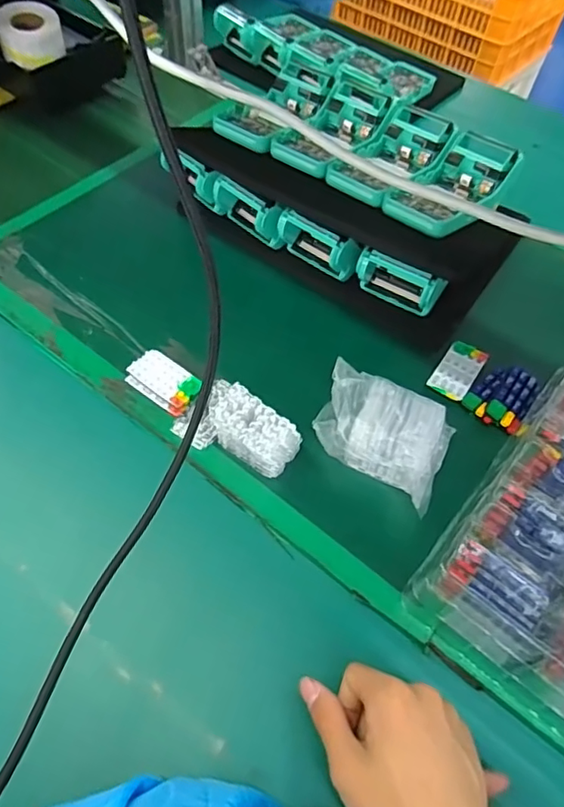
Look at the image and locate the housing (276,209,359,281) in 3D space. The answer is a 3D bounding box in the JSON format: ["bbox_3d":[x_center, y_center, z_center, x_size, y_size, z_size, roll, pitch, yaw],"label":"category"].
[{"bbox_3d":[0.037,-0.160,0.557,0.085,0.063,0.038,32,60,17],"label":"housing"}]

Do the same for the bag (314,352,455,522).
[{"bbox_3d":[0.081,0.032,0.464,0.116,0.051,0.097,25,58,13],"label":"bag"}]

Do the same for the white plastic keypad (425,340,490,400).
[{"bbox_3d":[0.171,-0.032,0.521,0.035,0.004,0.066,32,60,17],"label":"white plastic keypad"}]

